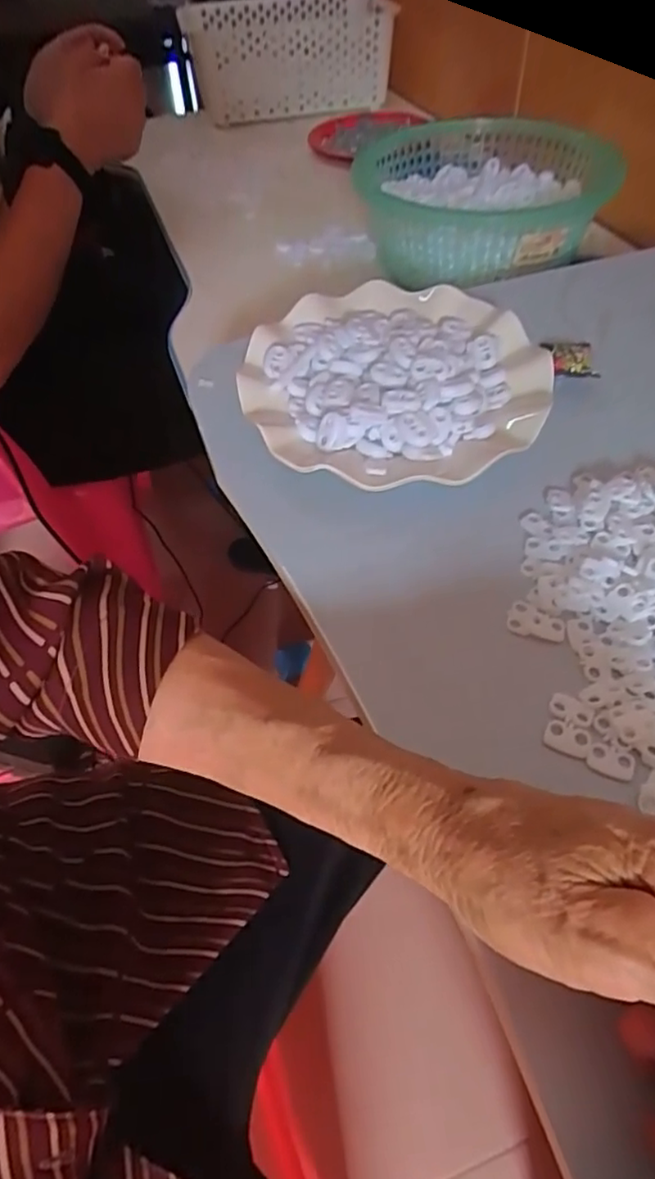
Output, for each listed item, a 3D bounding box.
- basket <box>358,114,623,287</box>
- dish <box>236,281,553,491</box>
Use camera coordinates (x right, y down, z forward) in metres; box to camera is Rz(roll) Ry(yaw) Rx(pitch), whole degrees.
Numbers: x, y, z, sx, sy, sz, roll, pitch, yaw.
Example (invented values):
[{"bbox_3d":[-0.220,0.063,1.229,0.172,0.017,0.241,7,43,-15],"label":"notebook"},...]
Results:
[{"bbox_3d":[0.140,-0.349,0.560,0.198,0.071,0.191,-12,52,-7],"label":"basket"},{"bbox_3d":[0.040,-0.122,0.376,0.169,0.034,0.168,-1,52,2],"label":"dish"}]

